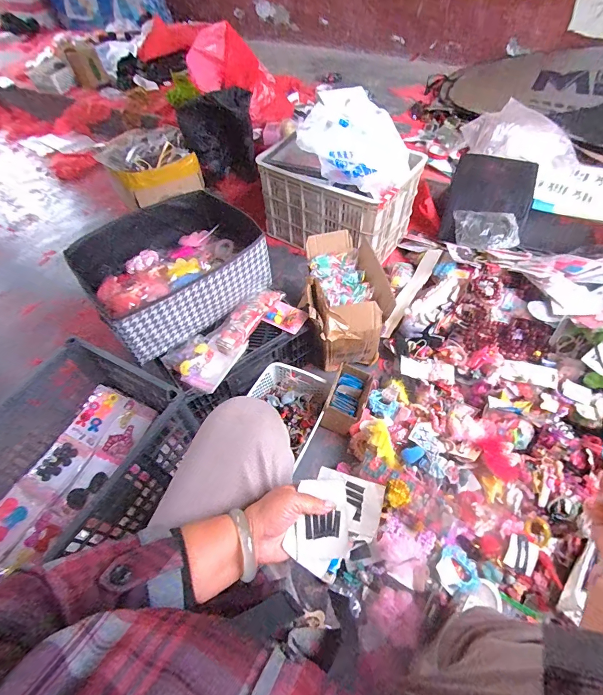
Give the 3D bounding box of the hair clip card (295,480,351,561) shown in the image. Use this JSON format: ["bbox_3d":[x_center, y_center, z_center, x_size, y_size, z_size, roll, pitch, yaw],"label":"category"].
[{"bbox_3d":[0.027,0.210,0.433,0.065,0.007,0.085,3,70,-8],"label":"hair clip card"}]

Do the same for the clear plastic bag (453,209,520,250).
[{"bbox_3d":[0.648,-0.421,1.245,0.184,0.064,0.184,2,54,4],"label":"clear plastic bag"}]

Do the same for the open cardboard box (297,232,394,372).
[{"bbox_3d":[0.114,-0.139,1.050,0.215,0.228,0.344,-8,54,-3],"label":"open cardboard box"}]

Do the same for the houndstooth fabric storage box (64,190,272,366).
[{"bbox_3d":[-0.331,-0.207,0.938,0.416,0.169,0.340,-35,60,-21],"label":"houndstooth fabric storage box"}]

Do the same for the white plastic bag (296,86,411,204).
[{"bbox_3d":[0.188,-0.675,1.150,0.338,0.166,0.403,9,55,8],"label":"white plastic bag"}]

